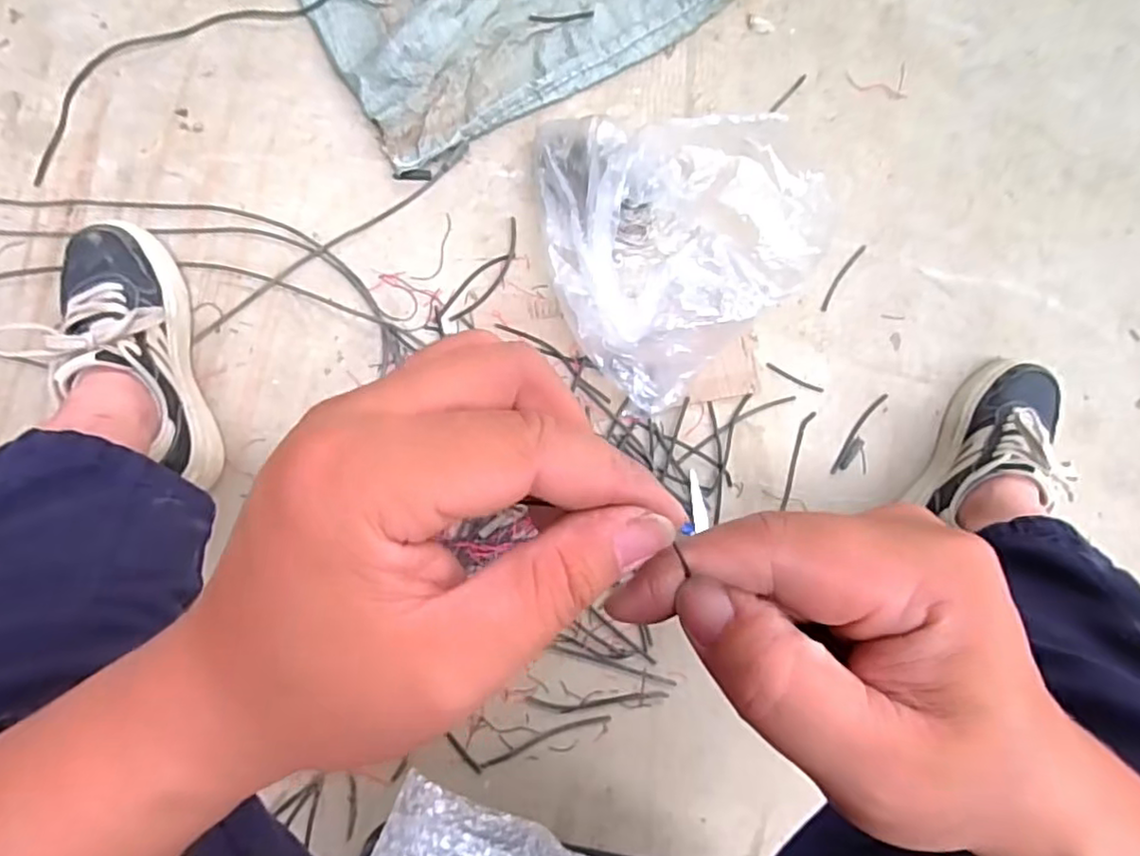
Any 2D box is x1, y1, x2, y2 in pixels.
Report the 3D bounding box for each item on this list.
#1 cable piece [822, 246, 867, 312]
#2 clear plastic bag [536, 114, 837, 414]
[{"bbox_3d":[0.310,-0.173,0.729,0.013,0.005,0.095,35,82,-3],"label":"cable piece"},{"bbox_3d":[0.101,-0.166,0.644,0.270,0.139,0.283,5,84,-6],"label":"clear plastic bag"}]

